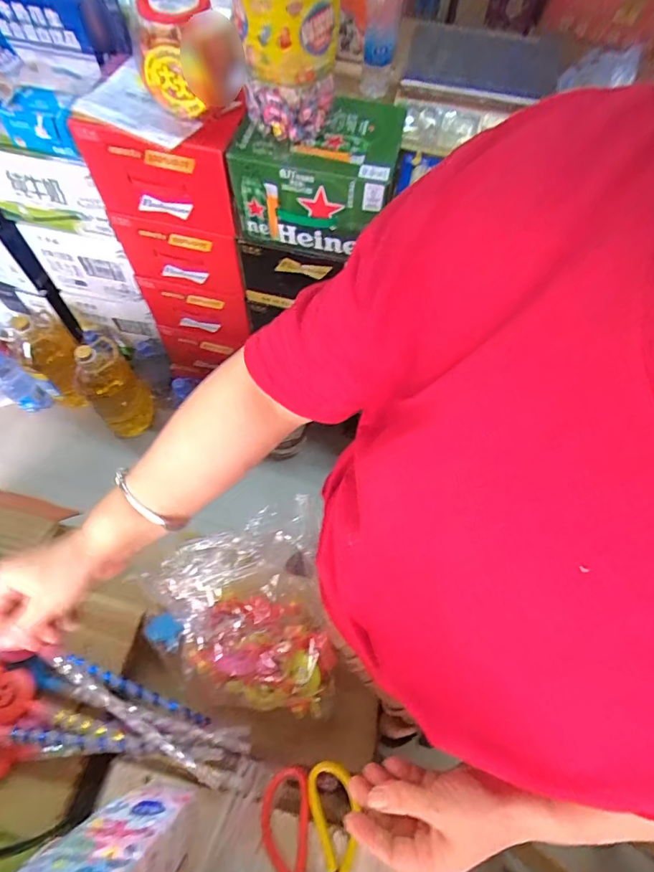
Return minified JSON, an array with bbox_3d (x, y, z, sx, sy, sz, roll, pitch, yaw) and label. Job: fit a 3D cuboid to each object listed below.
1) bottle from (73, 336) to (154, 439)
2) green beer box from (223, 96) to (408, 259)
[{"bbox_3d":[-0.627,-0.142,1.360,0.156,0.325,0.131,-34,70,-17],"label":"bottle"},{"bbox_3d":[-0.021,-0.470,0.844,0.270,0.175,0.199,7,64,1],"label":"green beer box"}]

